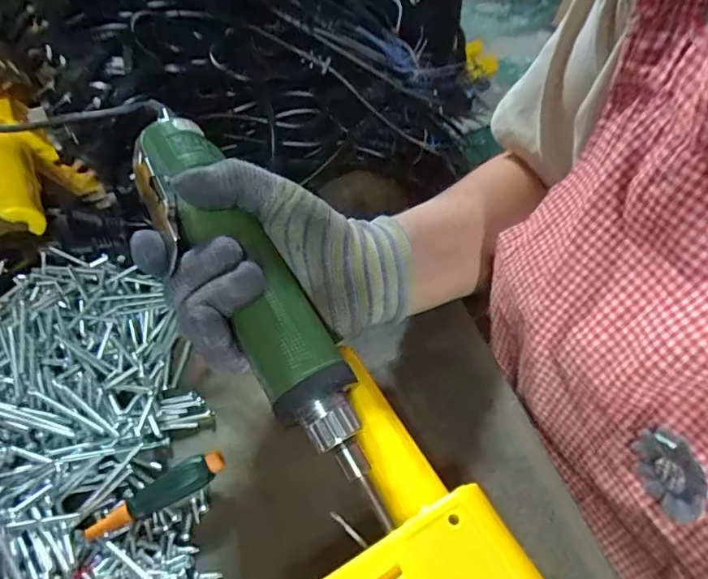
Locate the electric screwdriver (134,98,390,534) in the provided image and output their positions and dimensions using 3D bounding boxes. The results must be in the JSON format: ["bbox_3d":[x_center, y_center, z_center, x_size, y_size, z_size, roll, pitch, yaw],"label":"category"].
[{"bbox_3d":[-0.048,0.002,0.241,0.050,0.032,0.227,-28,73,-23],"label":"electric screwdriver"}]

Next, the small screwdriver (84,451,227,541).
[{"bbox_3d":[-0.106,0.111,0.258,0.075,0.011,0.016,-29,52,-7],"label":"small screwdriver"}]

